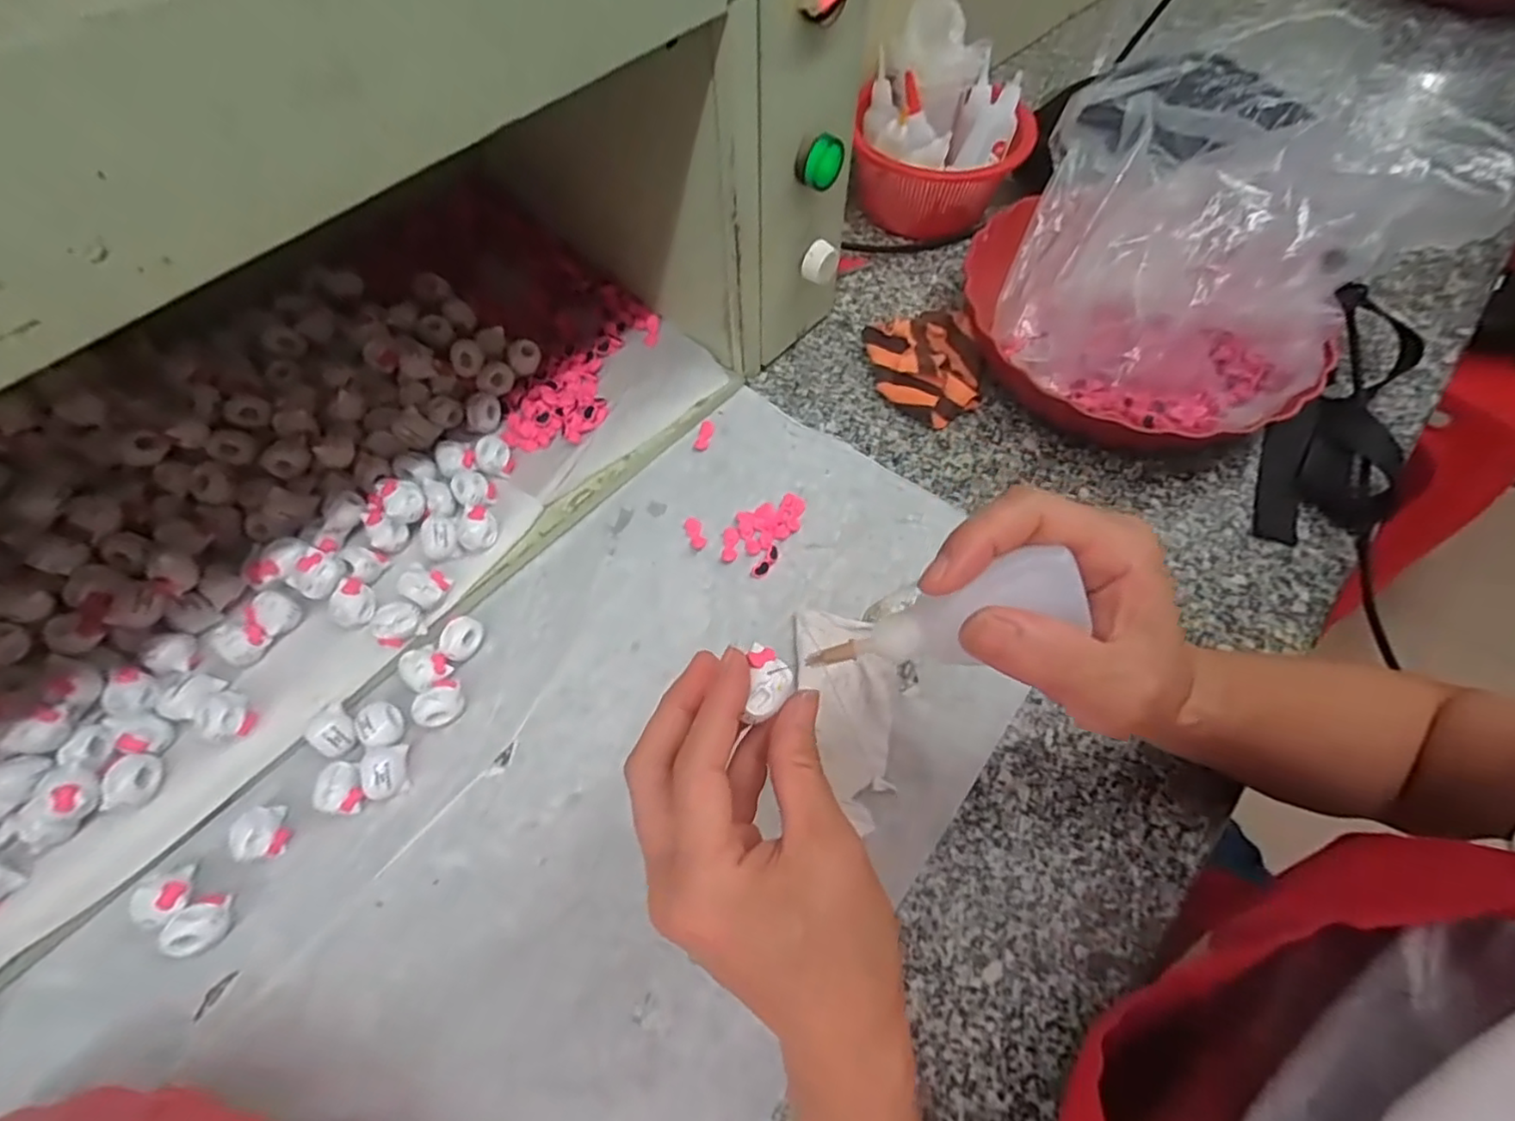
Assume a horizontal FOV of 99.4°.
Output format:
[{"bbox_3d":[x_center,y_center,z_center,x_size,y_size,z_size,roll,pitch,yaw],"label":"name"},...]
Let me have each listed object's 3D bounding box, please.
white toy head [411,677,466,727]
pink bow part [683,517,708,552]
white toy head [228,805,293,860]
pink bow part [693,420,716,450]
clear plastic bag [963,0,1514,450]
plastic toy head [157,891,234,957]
[{"bbox_3d":[-0.176,0.079,0.357,0.022,0.021,0.026,-15,62,-9],"label":"white toy head"},{"bbox_3d":[-0.040,-0.018,0.415,0.011,0.004,0.025,-20,63,-11],"label":"pink bow part"},{"bbox_3d":[-0.250,0.137,0.325,0.016,0.022,0.025,-2,61,-2],"label":"white toy head"},{"bbox_3d":[-0.037,-0.089,0.455,0.010,0.004,0.026,16,62,8],"label":"pink bow part"},{"bbox_3d":[0.318,-0.243,0.456,0.381,0.133,0.256,-35,67,-18],"label":"clear plastic bag"},{"bbox_3d":[-0.265,0.173,0.307,0.021,0.022,0.025,1,61,0],"label":"plastic toy head"}]

